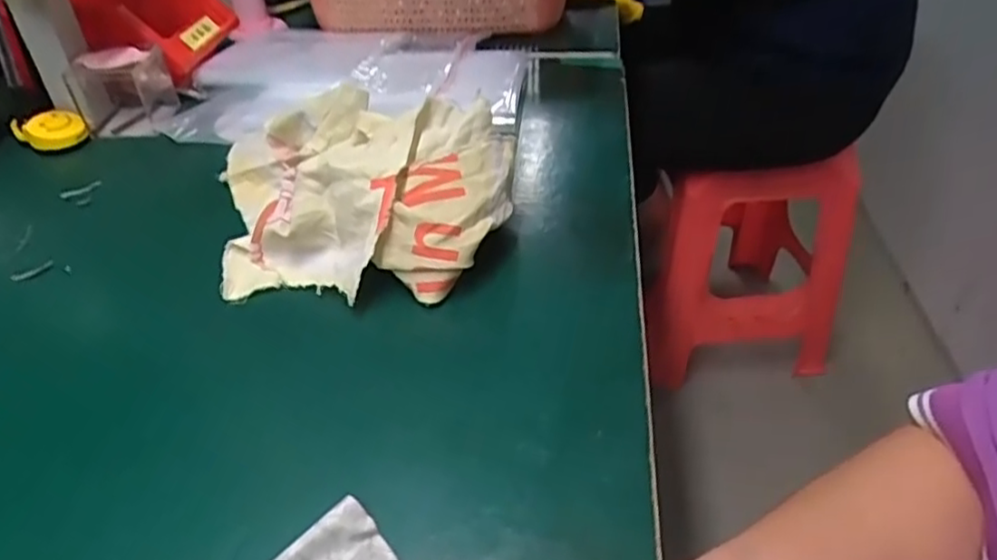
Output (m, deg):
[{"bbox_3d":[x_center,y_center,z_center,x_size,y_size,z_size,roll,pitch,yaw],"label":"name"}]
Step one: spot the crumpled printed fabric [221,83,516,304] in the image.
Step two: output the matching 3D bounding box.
[{"bbox_3d":[-0.082,-0.064,0.420,0.179,0.066,0.178,-9,39,-8],"label":"crumpled printed fabric"}]

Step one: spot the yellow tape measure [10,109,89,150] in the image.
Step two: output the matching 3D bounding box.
[{"bbox_3d":[-0.352,-0.118,0.541,0.046,0.023,0.042,29,47,33],"label":"yellow tape measure"}]

